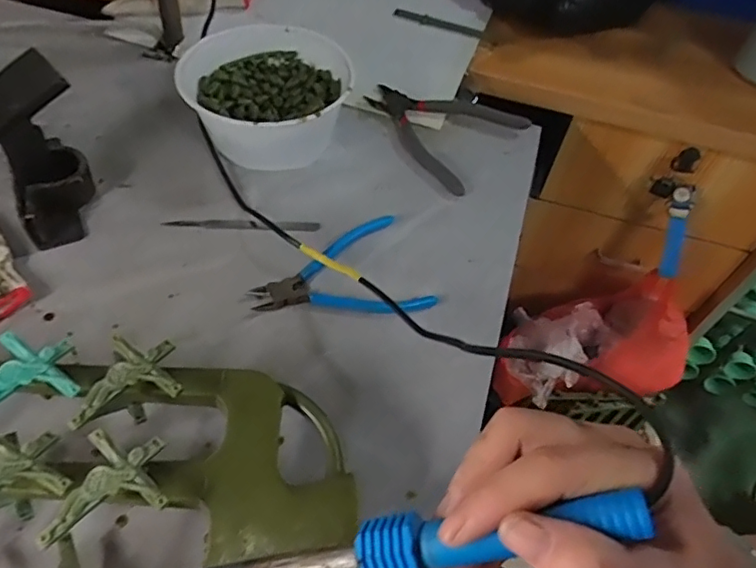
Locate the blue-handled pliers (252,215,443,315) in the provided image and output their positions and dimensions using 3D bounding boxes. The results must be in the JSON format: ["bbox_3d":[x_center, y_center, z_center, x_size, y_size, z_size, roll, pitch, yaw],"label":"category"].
[{"bbox_3d":[-0.035,-0.006,0.478,0.140,0.015,0.103,-15,56,-16],"label":"blue-handled pliers"}]

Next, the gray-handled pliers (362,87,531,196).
[{"bbox_3d":[0.060,-0.175,0.613,0.161,0.012,0.143,32,57,18],"label":"gray-handled pliers"}]

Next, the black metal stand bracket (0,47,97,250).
[{"bbox_3d":[-0.300,-0.102,0.463,0.122,0.110,0.104,-33,62,-26],"label":"black metal stand bracket"}]

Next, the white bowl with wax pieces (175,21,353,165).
[{"bbox_3d":[-0.112,-0.188,0.571,0.157,0.069,0.170,2,53,-3],"label":"white bowl with wax pieces"}]

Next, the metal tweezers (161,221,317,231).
[{"bbox_3d":[-0.125,-0.054,0.518,0.139,0.009,0.015,0,53,-5],"label":"metal tweezers"}]

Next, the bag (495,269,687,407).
[{"bbox_3d":[0.325,0.083,0.844,0.259,0.189,0.128,-3,53,-8],"label":"bag"}]

